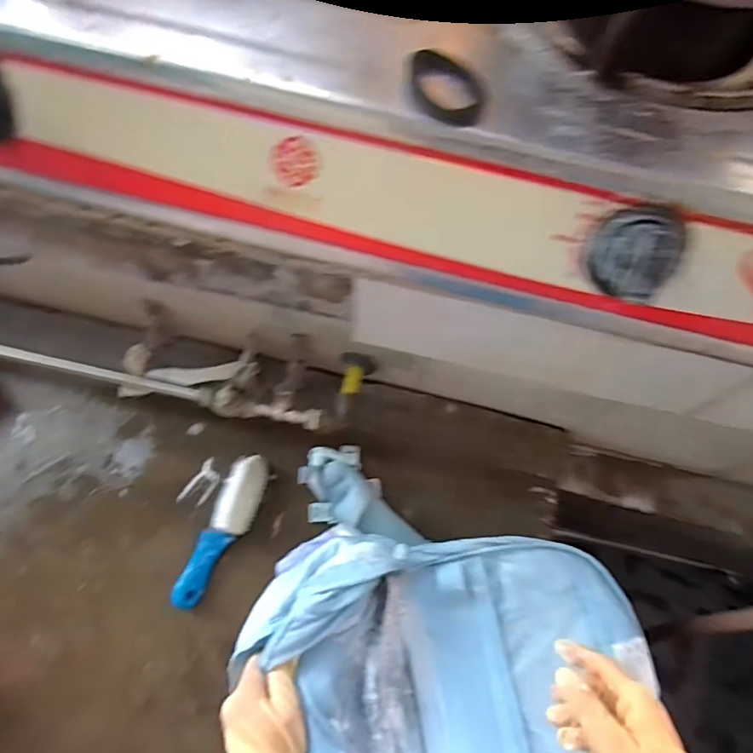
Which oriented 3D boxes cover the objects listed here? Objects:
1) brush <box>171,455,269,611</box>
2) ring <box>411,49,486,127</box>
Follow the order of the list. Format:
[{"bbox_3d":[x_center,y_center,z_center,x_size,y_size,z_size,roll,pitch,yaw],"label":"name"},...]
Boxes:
[{"bbox_3d":[-0.165,0.170,0.564,0.048,0.042,0.169,20,70,5],"label":"brush"},{"bbox_3d":[0.041,-0.165,0.293,0.042,0.012,0.042,1,69,-2],"label":"ring"}]

